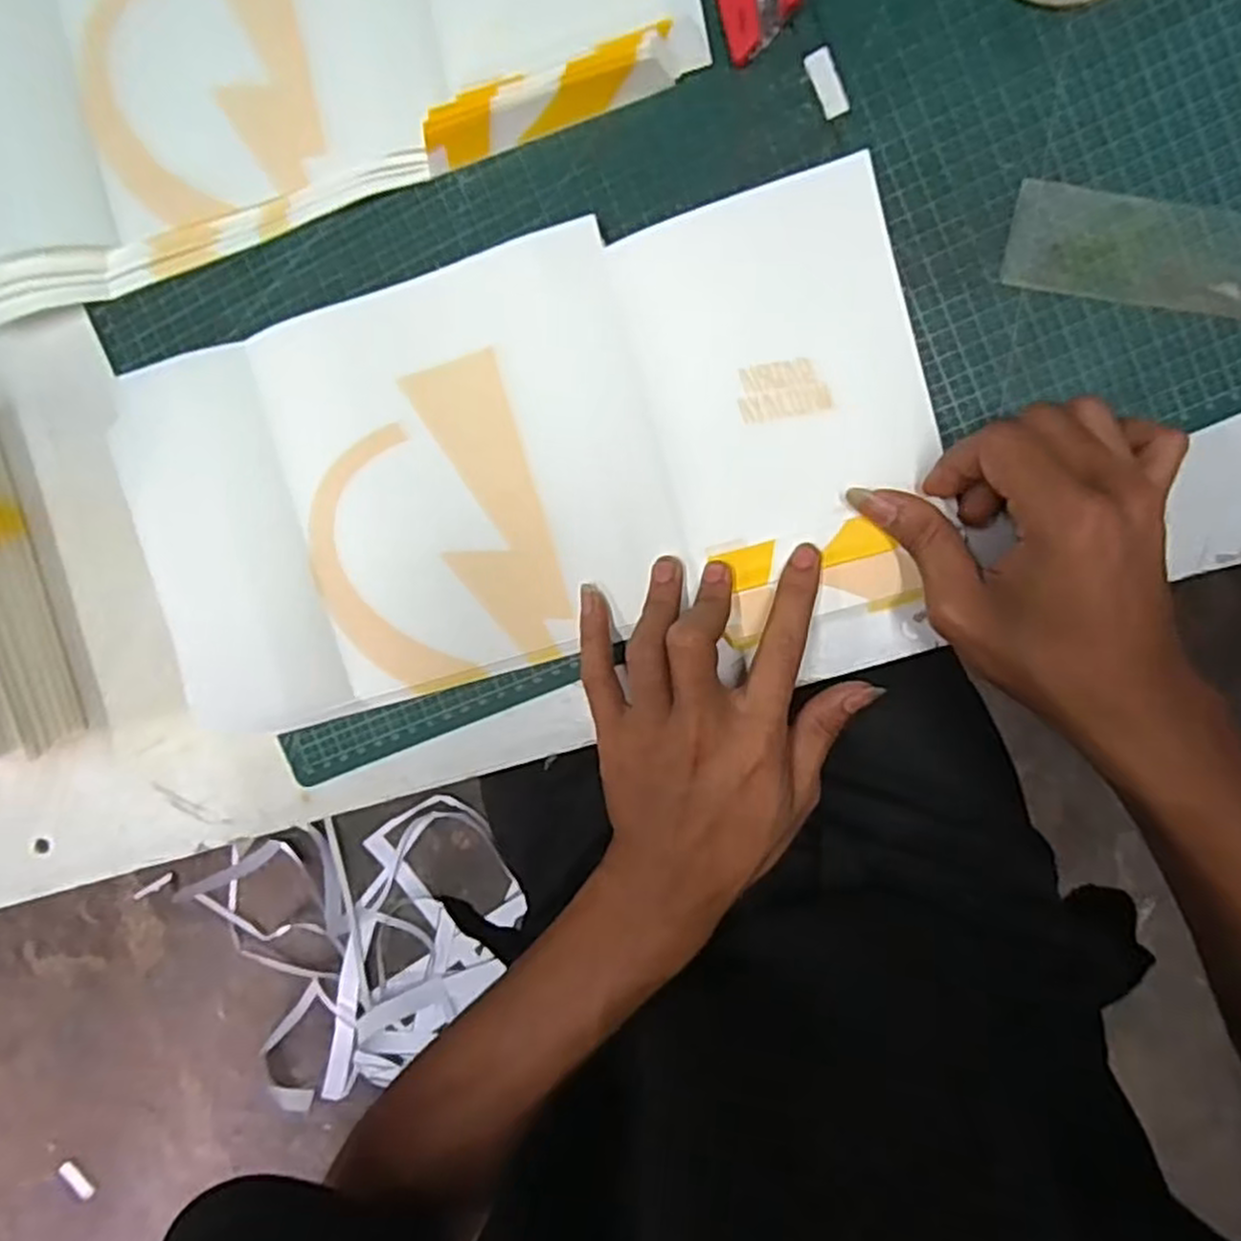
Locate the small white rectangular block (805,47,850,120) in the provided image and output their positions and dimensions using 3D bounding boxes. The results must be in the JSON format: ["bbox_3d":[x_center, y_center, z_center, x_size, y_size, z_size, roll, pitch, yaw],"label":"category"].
[{"bbox_3d":[0.086,-0.224,0.316,0.011,0.004,0.028,-22,91,9],"label":"small white rectangular block"}]

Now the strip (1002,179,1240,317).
[{"bbox_3d":[0.219,-0.142,0.302,0.121,0.004,0.039,15,96,6],"label":"strip"}]

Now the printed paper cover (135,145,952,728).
[{"bbox_3d":[-0.051,-0.065,0.346,0.353,0.013,0.184,-11,97,9],"label":"printed paper cover"}]

